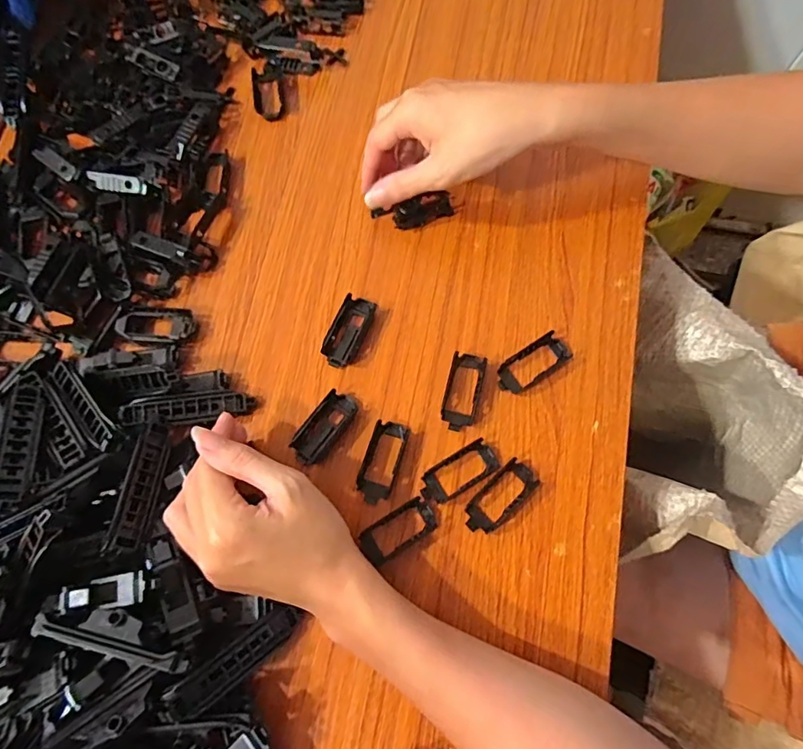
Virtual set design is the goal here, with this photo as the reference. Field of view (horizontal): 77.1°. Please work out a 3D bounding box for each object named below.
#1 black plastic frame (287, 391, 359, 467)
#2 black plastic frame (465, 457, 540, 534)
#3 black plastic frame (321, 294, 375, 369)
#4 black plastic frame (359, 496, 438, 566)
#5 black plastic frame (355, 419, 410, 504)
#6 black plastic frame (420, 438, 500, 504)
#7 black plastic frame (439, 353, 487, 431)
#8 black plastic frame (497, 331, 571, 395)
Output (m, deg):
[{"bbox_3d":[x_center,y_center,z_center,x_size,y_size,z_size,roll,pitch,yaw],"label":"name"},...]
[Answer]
[{"bbox_3d":[-0.050,0.034,0.323,0.020,0.011,0.050,33,78,11],"label":"black plastic frame"},{"bbox_3d":[0.061,0.076,0.308,0.050,0.006,0.023,-43,77,-9],"label":"black plastic frame"},{"bbox_3d":[-0.036,-0.030,0.341,0.021,0.010,0.051,20,76,8],"label":"black plastic frame"},{"bbox_3d":[-0.002,0.095,0.306,0.047,0.004,0.022,-31,76,-6],"label":"black plastic frame"},{"bbox_3d":[-0.013,0.055,0.319,0.022,0.004,0.052,17,76,7],"label":"black plastic frame"},{"bbox_3d":[0.036,0.062,0.313,0.051,0.006,0.022,-31,76,-6],"label":"black plastic frame"},{"bbox_3d":[0.040,0.011,0.328,0.023,0.006,0.052,14,76,6],"label":"black plastic frame"},{"bbox_3d":[0.087,-0.007,0.329,0.052,0.009,0.023,-33,76,-6],"label":"black plastic frame"}]

